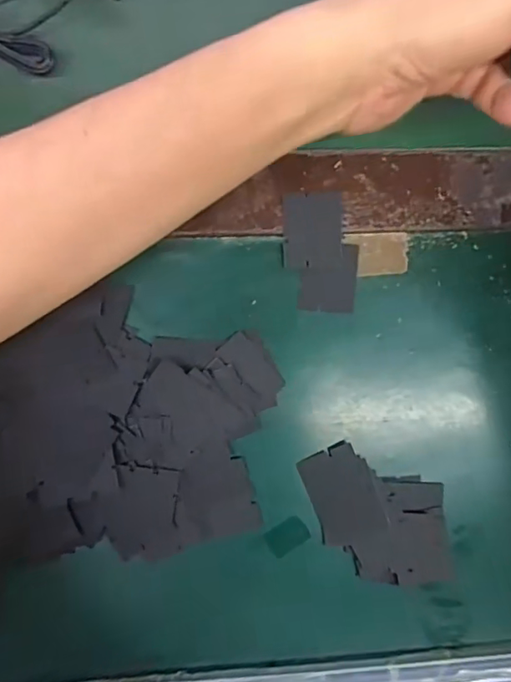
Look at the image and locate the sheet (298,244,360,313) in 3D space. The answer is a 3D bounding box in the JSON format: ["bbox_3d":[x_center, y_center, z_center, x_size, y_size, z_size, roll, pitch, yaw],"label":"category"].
[{"bbox_3d":[0.044,-0.037,0.312,0.035,0.004,0.039,2,91,-4],"label":"sheet"}]

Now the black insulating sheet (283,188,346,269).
[{"bbox_3d":[0.035,-0.065,0.310,0.035,0.004,0.043,-3,97,-4],"label":"black insulating sheet"}]

